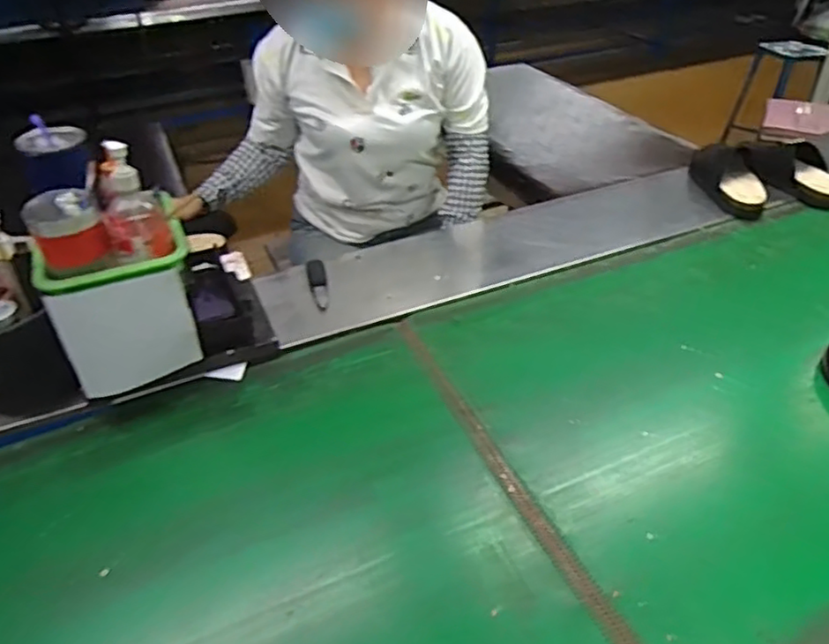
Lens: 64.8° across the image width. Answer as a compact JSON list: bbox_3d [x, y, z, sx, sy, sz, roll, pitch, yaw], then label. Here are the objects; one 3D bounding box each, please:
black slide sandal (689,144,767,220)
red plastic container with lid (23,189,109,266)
[{"bbox_3d":[0.723,-0.345,1.512,0.122,0.101,0.273,1,37,7],"label":"black slide sandal"},{"bbox_3d":[-0.478,-0.129,0.900,0.090,0.082,0.086,-19,40,-22],"label":"red plastic container with lid"}]

